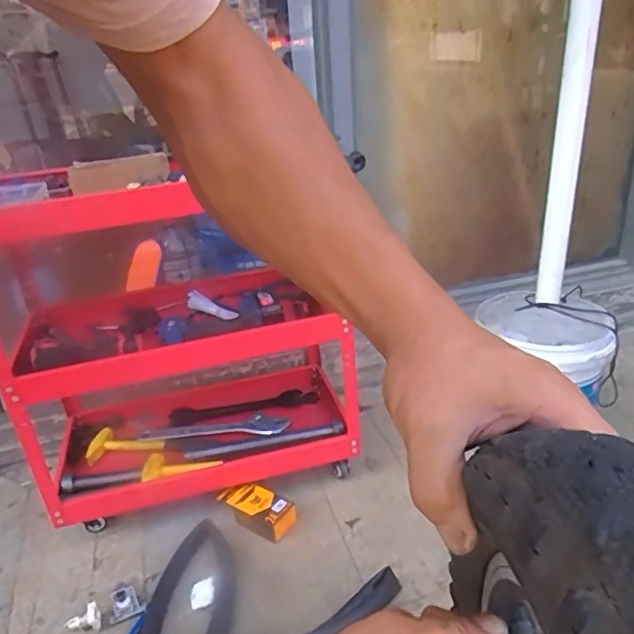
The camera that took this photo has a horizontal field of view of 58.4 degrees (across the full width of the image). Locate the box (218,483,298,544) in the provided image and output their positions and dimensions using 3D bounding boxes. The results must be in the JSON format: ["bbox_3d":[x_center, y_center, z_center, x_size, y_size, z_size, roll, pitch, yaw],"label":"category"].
[{"bbox_3d":[-0.125,0.402,1.186,0.159,0.063,0.080,11,28,30],"label":"box"}]

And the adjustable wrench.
[{"bbox_3d":[-0.239,0.262,1.341,0.337,0.016,0.062,-7,23,-5],"label":"adjustable wrench"}]

